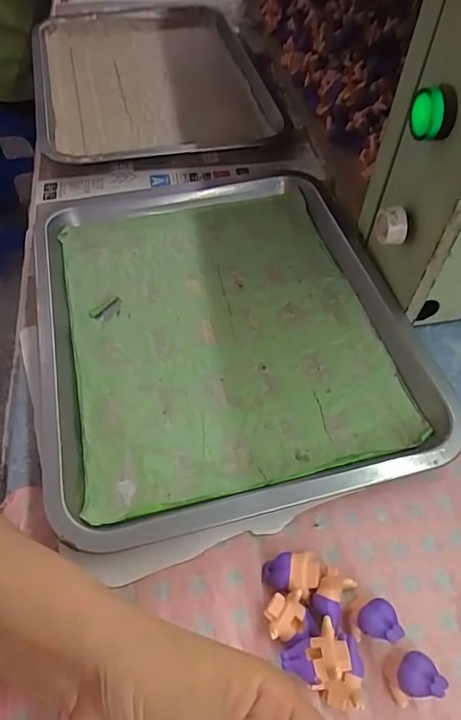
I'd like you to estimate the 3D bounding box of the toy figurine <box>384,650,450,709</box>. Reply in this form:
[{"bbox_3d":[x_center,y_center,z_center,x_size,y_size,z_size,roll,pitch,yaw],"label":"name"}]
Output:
[{"bbox_3d":[0.089,0.155,0.242,0.018,0.025,0.021,-16,56,-14],"label":"toy figurine"}]

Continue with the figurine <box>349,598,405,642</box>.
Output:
[{"bbox_3d":[0.074,0.135,0.255,0.022,0.025,0.019,8,54,3],"label":"figurine"}]

